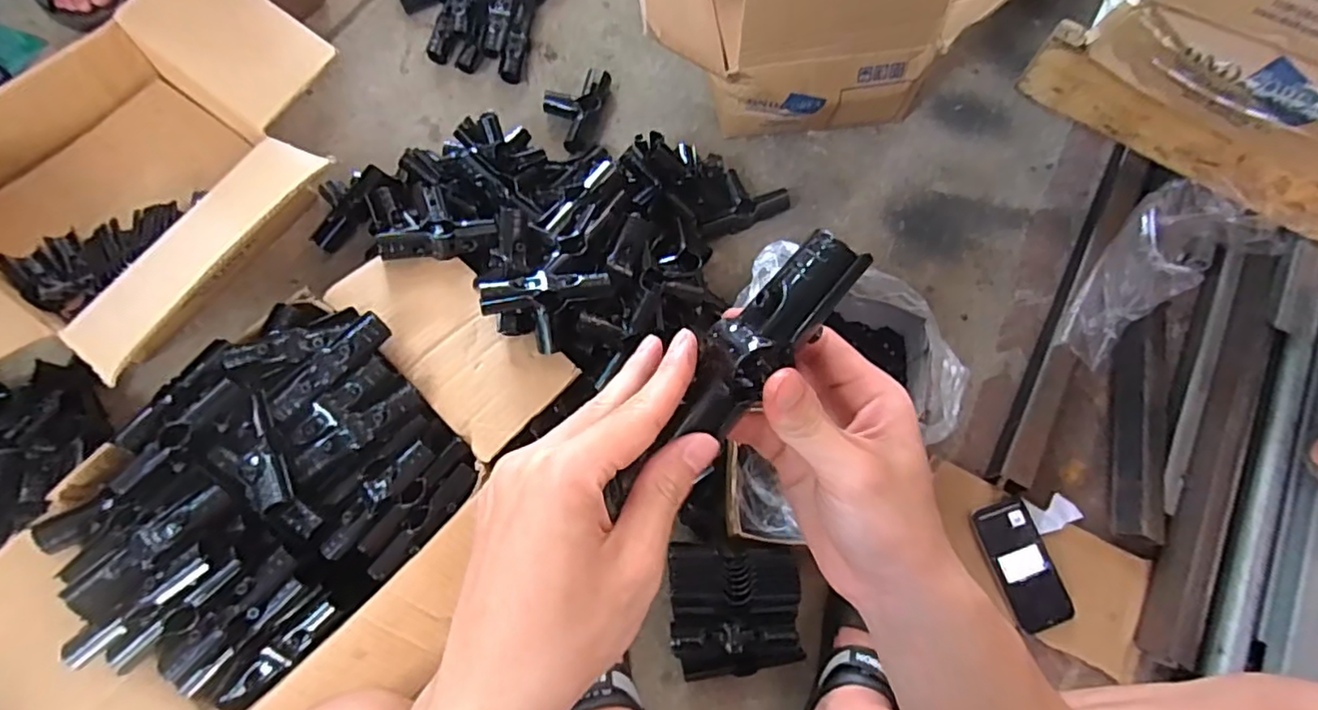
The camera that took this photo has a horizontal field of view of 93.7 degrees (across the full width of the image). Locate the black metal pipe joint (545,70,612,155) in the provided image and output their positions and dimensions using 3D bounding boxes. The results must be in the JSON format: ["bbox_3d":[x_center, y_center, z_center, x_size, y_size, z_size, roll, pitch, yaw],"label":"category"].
[{"bbox_3d":[-0.127,-0.364,0.912,0.085,0.032,0.141,15,72,3],"label":"black metal pipe joint"}]

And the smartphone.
[{"bbox_3d":[0.426,0.246,0.725,0.071,0.010,0.143,-15,76,-7],"label":"smartphone"}]

